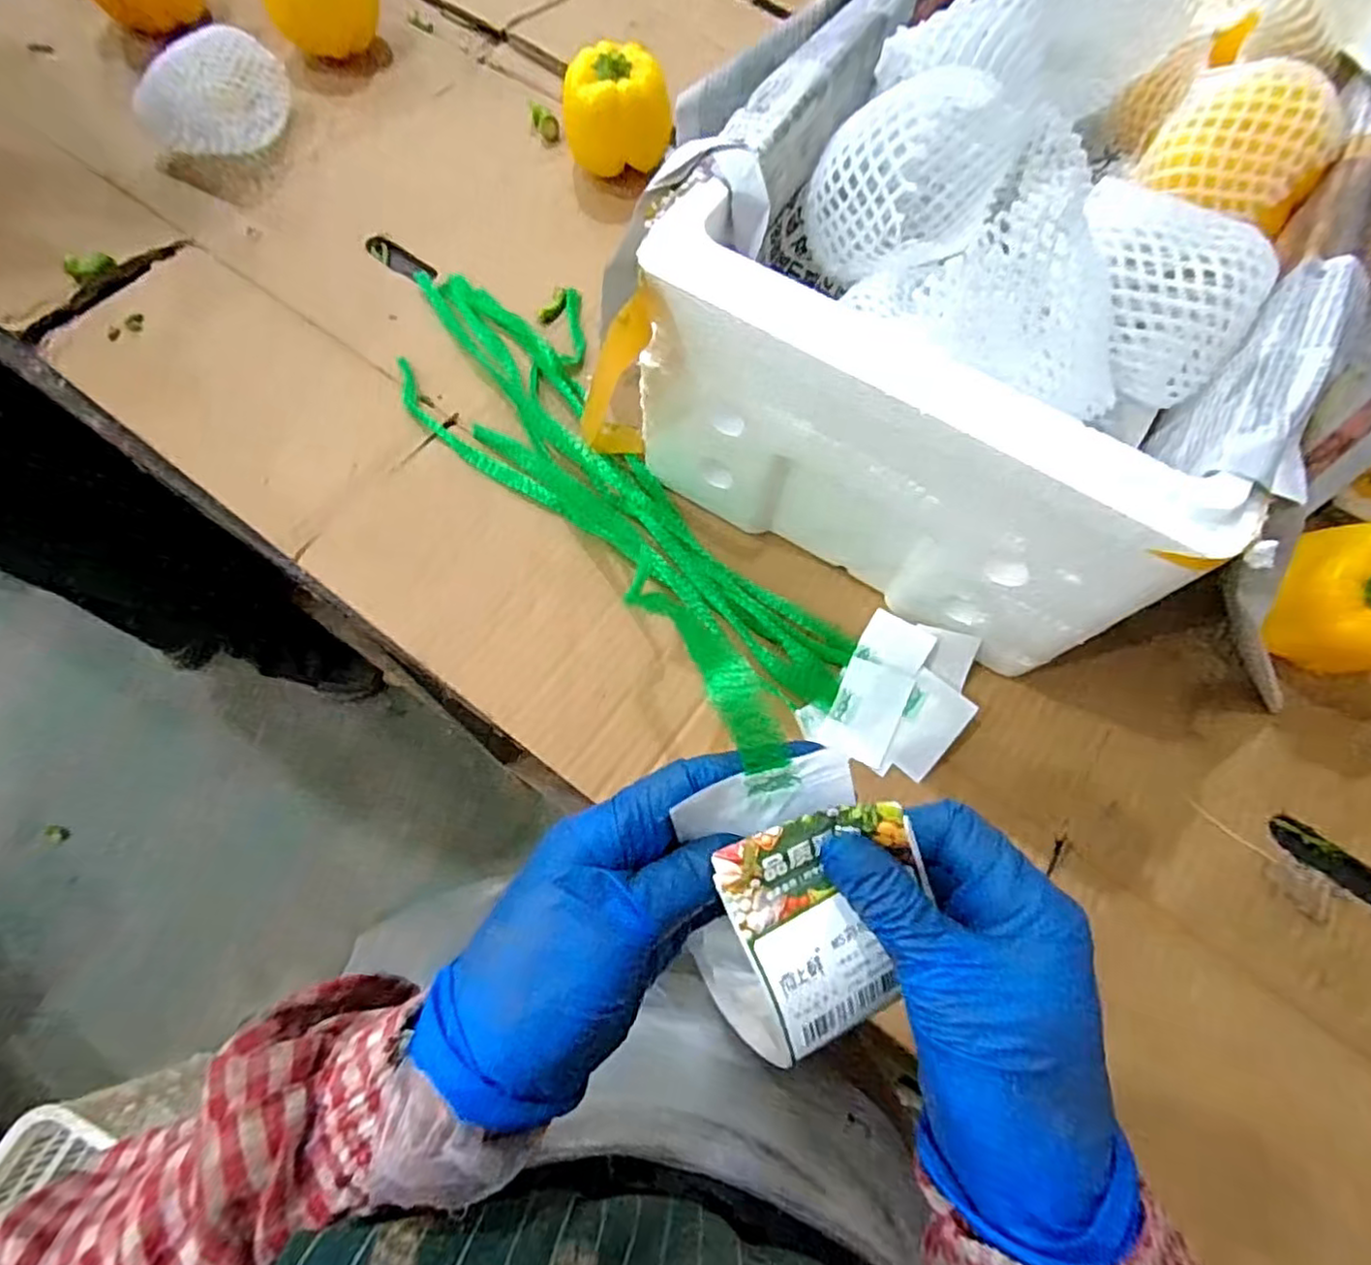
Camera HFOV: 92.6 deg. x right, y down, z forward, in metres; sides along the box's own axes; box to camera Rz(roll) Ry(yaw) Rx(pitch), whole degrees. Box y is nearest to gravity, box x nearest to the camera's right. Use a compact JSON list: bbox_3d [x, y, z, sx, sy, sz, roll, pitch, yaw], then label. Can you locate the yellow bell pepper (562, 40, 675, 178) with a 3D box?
[{"bbox_3d":[-0.057,-0.435,0.556,0.089,0.075,0.077,-6,69,-4],"label":"yellow bell pepper"}]

